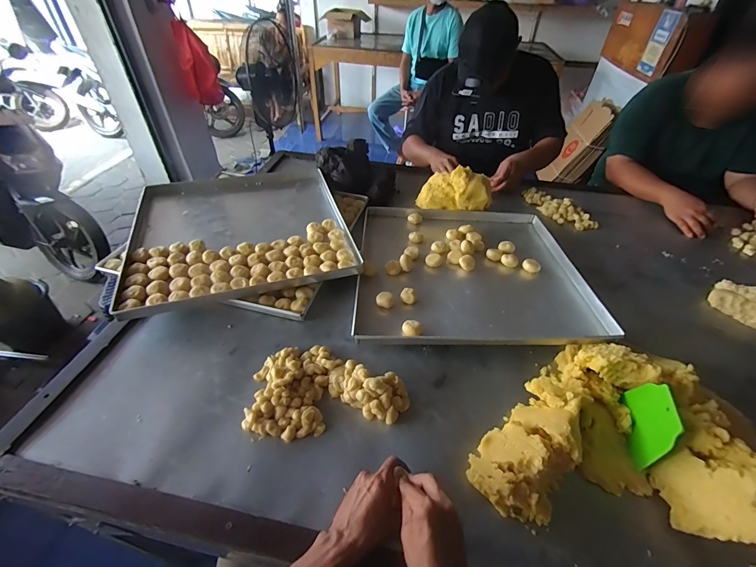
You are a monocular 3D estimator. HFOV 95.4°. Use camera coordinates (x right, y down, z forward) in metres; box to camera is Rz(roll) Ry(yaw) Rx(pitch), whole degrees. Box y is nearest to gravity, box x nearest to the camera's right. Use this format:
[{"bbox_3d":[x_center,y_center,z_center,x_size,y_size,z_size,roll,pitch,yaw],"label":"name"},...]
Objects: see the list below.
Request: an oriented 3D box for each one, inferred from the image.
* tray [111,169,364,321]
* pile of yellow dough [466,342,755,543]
[{"bbox_3d":[-0.351,-0.137,0.893,0.513,0.045,0.567,-13,45,-16],"label":"tray"},{"bbox_3d":[0.330,0.204,0.530,0.367,0.082,0.282,6,43,4],"label":"pile of yellow dough"}]

